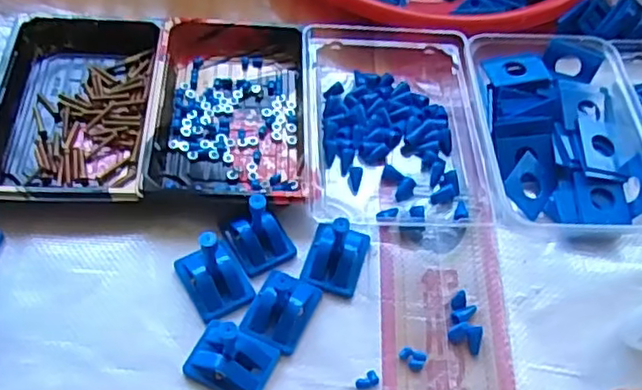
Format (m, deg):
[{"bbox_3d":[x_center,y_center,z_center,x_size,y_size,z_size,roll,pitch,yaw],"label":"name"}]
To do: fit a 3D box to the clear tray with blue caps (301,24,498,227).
[{"bbox_3d":[0.048,-0.056,0.449,0.118,0.034,0.163,0,54,-4],"label":"clear tray with blue caps"}]

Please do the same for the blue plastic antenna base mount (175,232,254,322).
[{"bbox_3d":[-0.063,0.040,0.369,0.032,0.041,0.045,-29,61,-23],"label":"blue plastic antenna base mount"}]

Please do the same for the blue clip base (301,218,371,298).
[{"bbox_3d":[0.010,0.035,0.392,0.034,0.023,0.042,16,55,8],"label":"blue clip base"}]

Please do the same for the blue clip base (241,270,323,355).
[{"bbox_3d":[-0.023,0.064,0.372,0.034,0.018,0.046,22,55,12],"label":"blue clip base"}]

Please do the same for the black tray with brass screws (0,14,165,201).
[{"bbox_3d":[-0.166,-0.061,0.442,0.106,0.022,0.163,0,54,-4],"label":"black tray with brass screws"}]

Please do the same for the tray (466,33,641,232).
[{"bbox_3d":[0.162,-0.044,0.444,0.110,0.037,0.150,2,54,-3],"label":"tray"}]

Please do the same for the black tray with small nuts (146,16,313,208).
[{"bbox_3d":[-0.061,-0.063,0.449,0.100,0.024,0.166,0,54,-4],"label":"black tray with small nuts"}]

